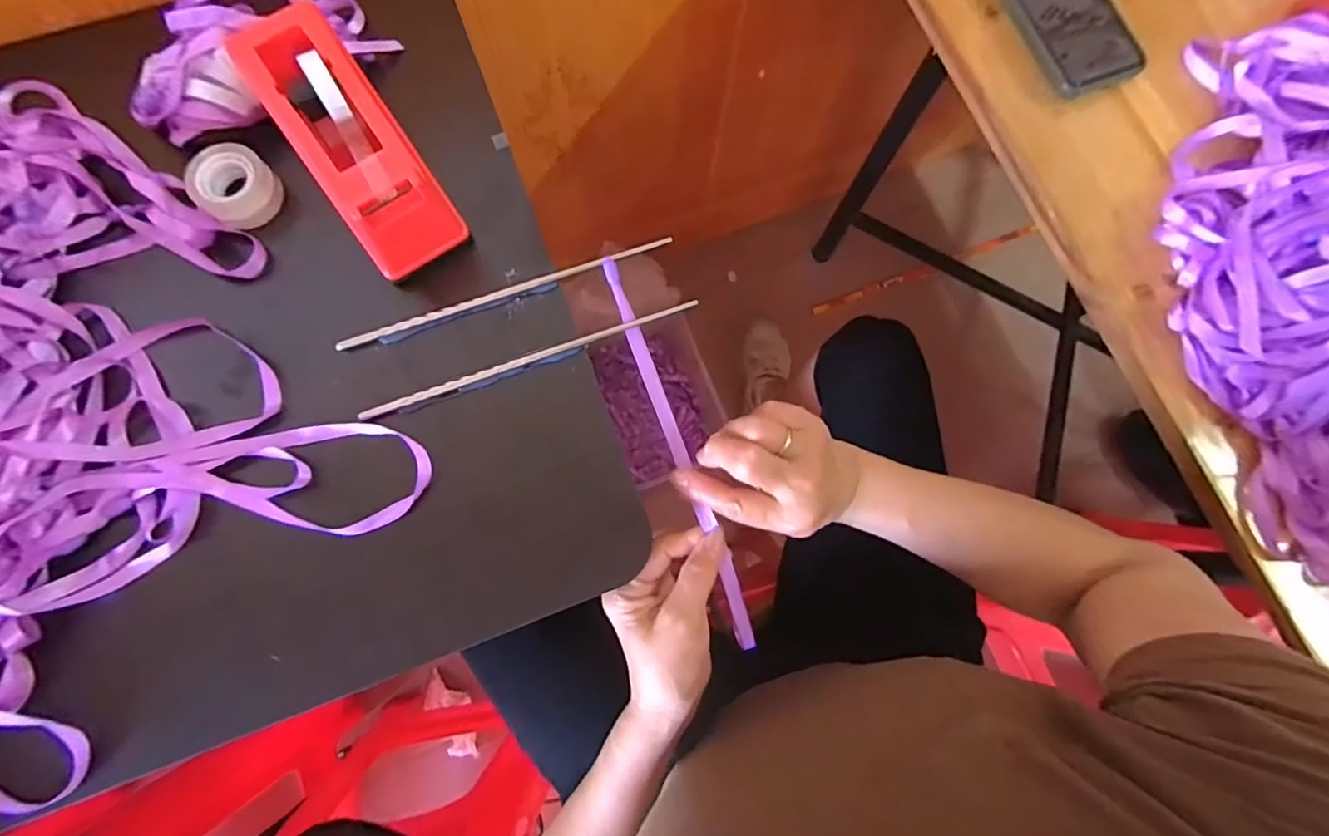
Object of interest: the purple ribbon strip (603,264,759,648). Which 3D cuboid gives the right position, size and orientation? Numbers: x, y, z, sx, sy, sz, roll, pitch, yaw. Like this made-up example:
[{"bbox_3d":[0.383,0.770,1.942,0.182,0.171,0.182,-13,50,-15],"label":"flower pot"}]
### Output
[{"bbox_3d":[0.011,0.025,0.386,0.011,0.017,0.274,-21,91,-6],"label":"purple ribbon strip"}]

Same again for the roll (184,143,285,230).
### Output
[{"bbox_3d":[-0.282,-0.151,0.381,0.047,0.025,0.045,0,79,-1],"label":"roll"}]

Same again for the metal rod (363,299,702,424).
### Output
[{"bbox_3d":[-0.083,-0.039,0.375,0.221,0.006,0.007,-21,80,-5],"label":"metal rod"}]

